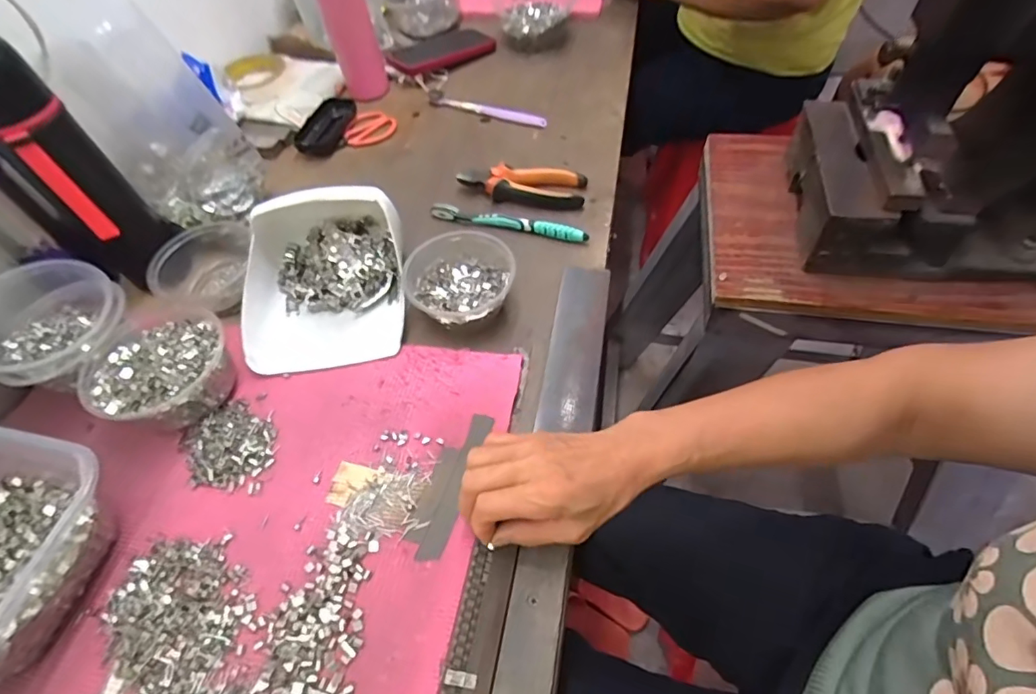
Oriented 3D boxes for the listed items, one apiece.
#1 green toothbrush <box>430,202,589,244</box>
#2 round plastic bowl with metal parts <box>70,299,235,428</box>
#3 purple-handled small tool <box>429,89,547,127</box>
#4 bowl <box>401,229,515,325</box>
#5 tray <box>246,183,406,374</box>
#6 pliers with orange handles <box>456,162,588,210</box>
[{"bbox_3d":[-0.013,-0.143,0.593,0.186,0.014,0.011,13,57,15],"label":"green toothbrush"},{"bbox_3d":[-0.319,0.021,0.467,0.124,0.057,0.114,-1,55,2],"label":"round plastic bowl with metal parts"},{"bbox_3d":[-0.045,-0.337,0.738,0.185,0.012,0.016,18,59,17],"label":"purple-handled small tool"},{"bbox_3d":[-0.058,-0.062,0.512,0.104,0.048,0.096,-1,55,2],"label":"bowl"},{"bbox_3d":[-0.193,-0.075,0.514,0.155,0.077,0.175,-8,55,-3],"label":"tray"},{"bbox_3d":[0.004,-0.194,0.625,0.149,0.021,0.048,6,56,10],"label":"pliers with orange handles"}]

